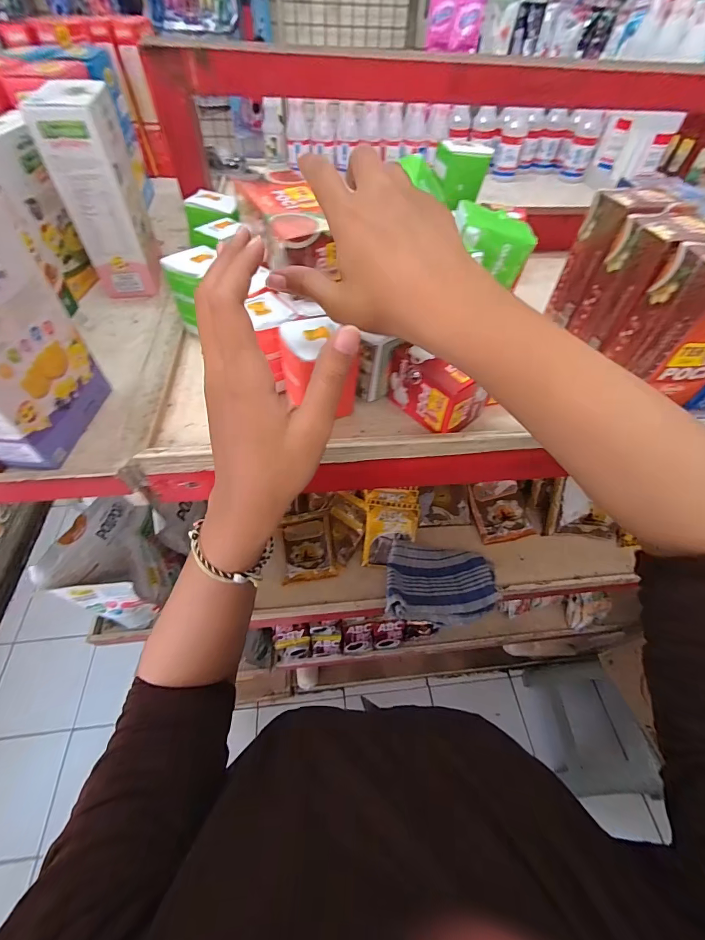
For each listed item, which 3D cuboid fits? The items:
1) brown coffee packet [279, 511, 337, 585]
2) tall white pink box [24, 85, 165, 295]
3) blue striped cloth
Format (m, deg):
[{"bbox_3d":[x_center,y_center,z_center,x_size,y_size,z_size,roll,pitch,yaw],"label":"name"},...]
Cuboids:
[{"bbox_3d":[-0.080,0.135,0.685,0.086,0.027,0.118,-5,53,-6],"label":"brown coffee packet"},{"bbox_3d":[-0.265,-0.295,0.415,0.067,0.164,0.103,-12,54,-11],"label":"tall white pink box"},{"bbox_3d":[0.151,0.191,0.640,0.183,0.047,0.133,10,53,5],"label":"blue striped cloth"}]

